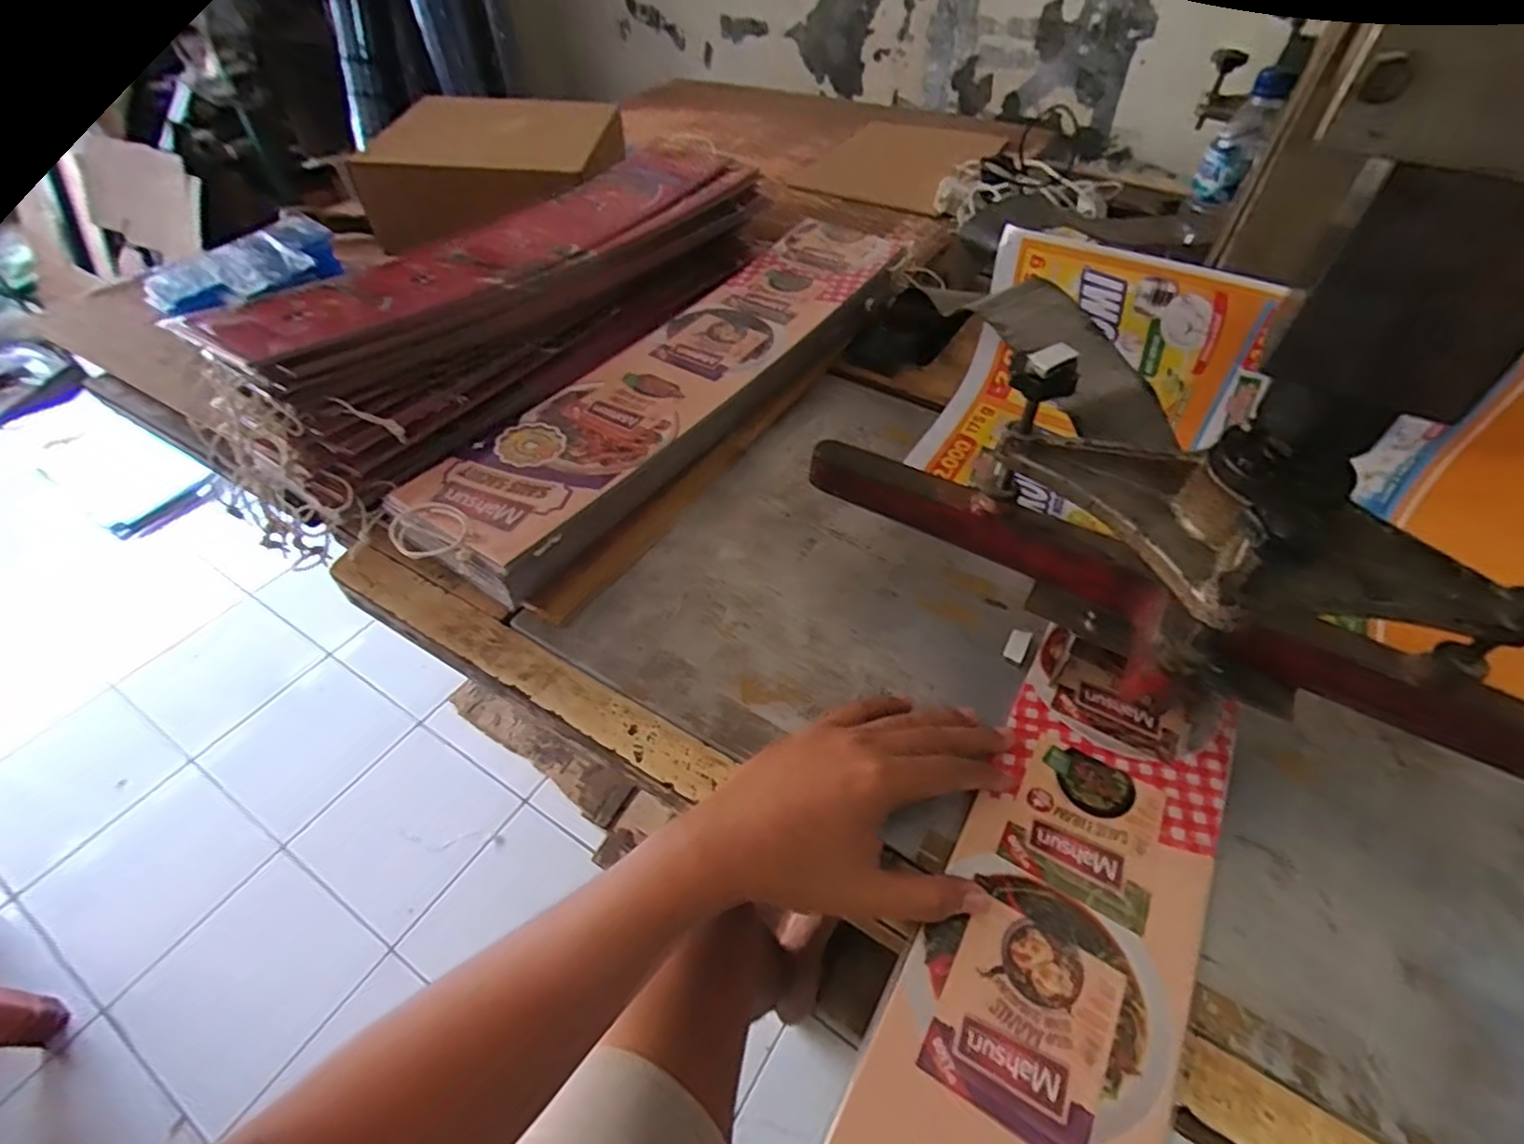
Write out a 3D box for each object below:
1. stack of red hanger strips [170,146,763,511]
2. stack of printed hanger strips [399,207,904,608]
[{"bbox_3d":[-0.217,-0.267,0.653,0.160,0.130,0.569,27,53,20],"label":"stack of red hanger strips"},{"bbox_3d":[-0.065,-0.179,0.618,0.136,0.068,0.545,29,54,22],"label":"stack of printed hanger strips"}]

